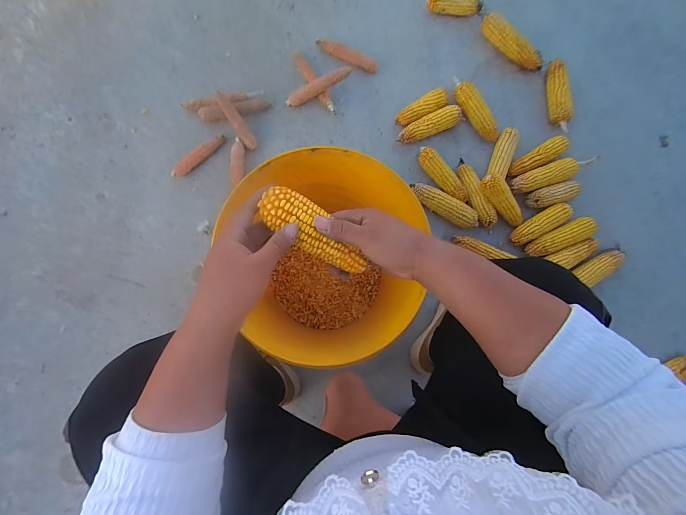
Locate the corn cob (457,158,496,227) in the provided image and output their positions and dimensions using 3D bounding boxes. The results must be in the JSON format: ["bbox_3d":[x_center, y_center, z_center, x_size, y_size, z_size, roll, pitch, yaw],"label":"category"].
[{"bbox_3d":[0.321,-0.157,0.759,0.042,0.043,0.175,-26,85,-6],"label":"corn cob"}]

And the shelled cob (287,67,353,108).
[{"bbox_3d":[-0.063,-0.430,0.781,0.176,0.021,0.032,-22,83,14],"label":"shelled cob"}]

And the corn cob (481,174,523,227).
[{"bbox_3d":[0.381,-0.134,0.738,0.048,0.042,0.142,-46,108,-7],"label":"corn cob"}]

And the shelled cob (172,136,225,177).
[{"bbox_3d":[-0.351,-0.247,0.761,0.151,0.025,0.025,-41,87,-7],"label":"shelled cob"}]

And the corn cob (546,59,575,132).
[{"bbox_3d":[0.565,-0.426,0.816,0.044,0.048,0.208,0,83,-4],"label":"corn cob"}]

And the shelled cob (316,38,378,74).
[{"bbox_3d":[0.008,-0.538,0.825,0.177,0.033,0.027,30,82,0],"label":"shelled cob"}]

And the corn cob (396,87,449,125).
[{"bbox_3d":[0.201,-0.380,0.795,0.138,0.039,0.048,-27,85,-6],"label":"corn cob"}]

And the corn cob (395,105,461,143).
[{"bbox_3d":[0.217,-0.331,0.782,0.161,0.040,0.051,-27,85,-6],"label":"corn cob"}]

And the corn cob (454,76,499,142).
[{"bbox_3d":[0.336,-0.378,0.799,0.047,0.045,0.188,-29,86,-7],"label":"corn cob"}]

